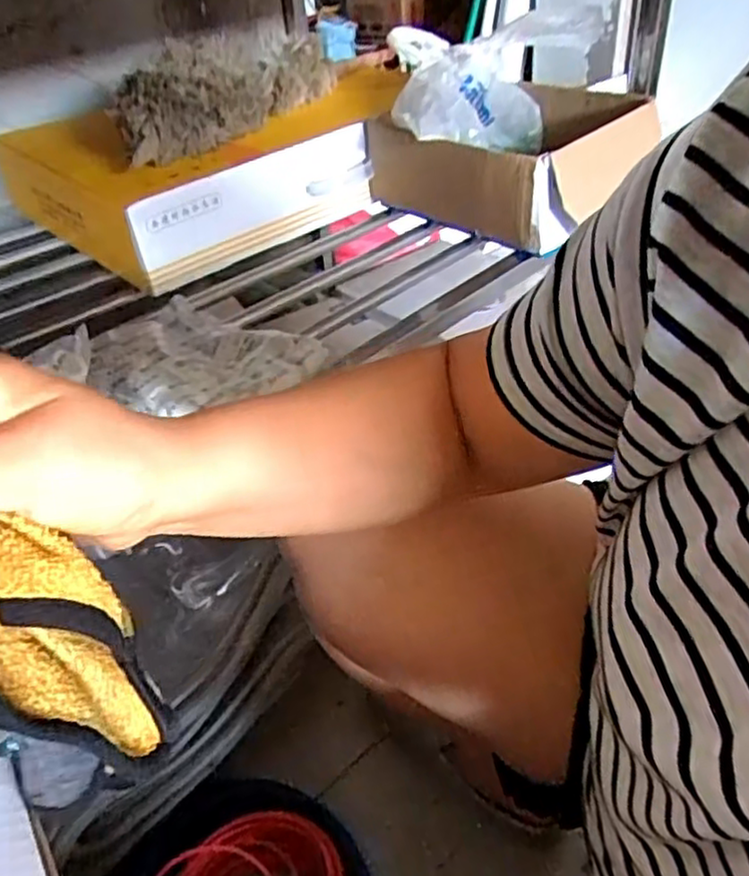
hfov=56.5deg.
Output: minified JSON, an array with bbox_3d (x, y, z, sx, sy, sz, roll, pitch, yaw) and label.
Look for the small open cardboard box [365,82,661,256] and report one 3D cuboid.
[{"bbox_3d":[0.183,-0.357,0.890,0.268,0.110,0.310,-30,44,-28],"label":"small open cardboard box"}]

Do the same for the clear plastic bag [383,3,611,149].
[{"bbox_3d":[0.159,-0.451,0.897,0.266,0.121,0.277,0,38,7],"label":"clear plastic bag"}]

